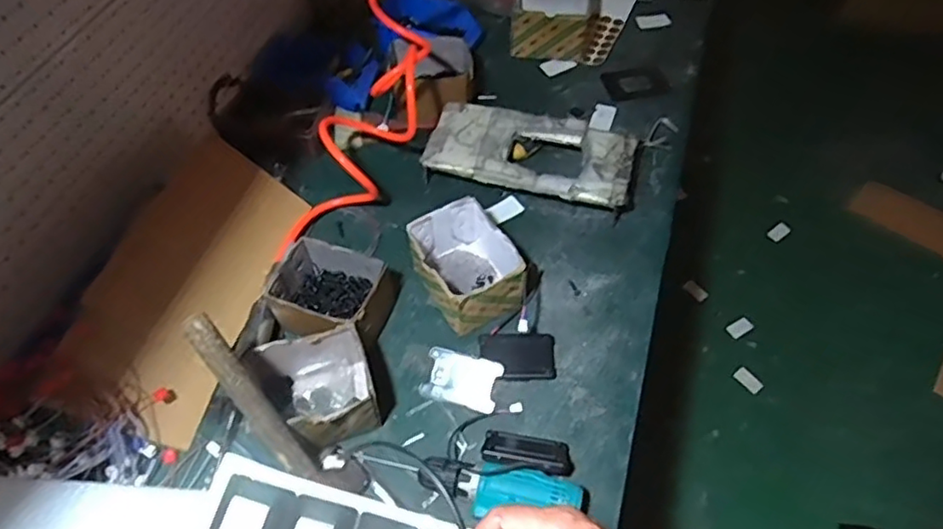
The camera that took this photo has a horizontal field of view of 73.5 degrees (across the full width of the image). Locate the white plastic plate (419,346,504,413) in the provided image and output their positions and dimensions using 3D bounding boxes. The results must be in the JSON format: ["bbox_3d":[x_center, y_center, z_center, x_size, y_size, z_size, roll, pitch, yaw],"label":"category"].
[{"bbox_3d":[-0.012,0.147,0.813,0.095,0.006,0.065,13,73,12],"label":"white plastic plate"}]

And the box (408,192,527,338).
[{"bbox_3d":[-0.008,0.002,0.862,0.122,0.089,0.151,-22,58,-13],"label":"box"}]

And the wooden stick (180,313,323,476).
[{"bbox_3d":[-0.228,0.141,0.656,0.030,0.214,0.022,-38,23,-22],"label":"wooden stick"}]

